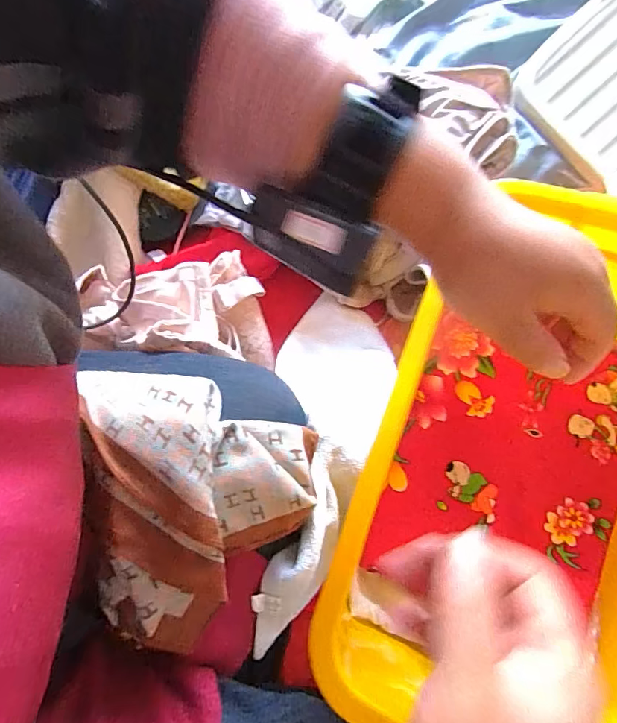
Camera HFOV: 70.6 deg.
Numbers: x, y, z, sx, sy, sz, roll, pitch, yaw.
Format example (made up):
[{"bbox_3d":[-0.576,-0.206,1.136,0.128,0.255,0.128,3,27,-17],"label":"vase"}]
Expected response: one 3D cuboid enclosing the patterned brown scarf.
[{"bbox_3d":[-0.079,0.108,0.334,0.161,0.076,0.202,-4,74,-1],"label":"patterned brown scarf"}]

